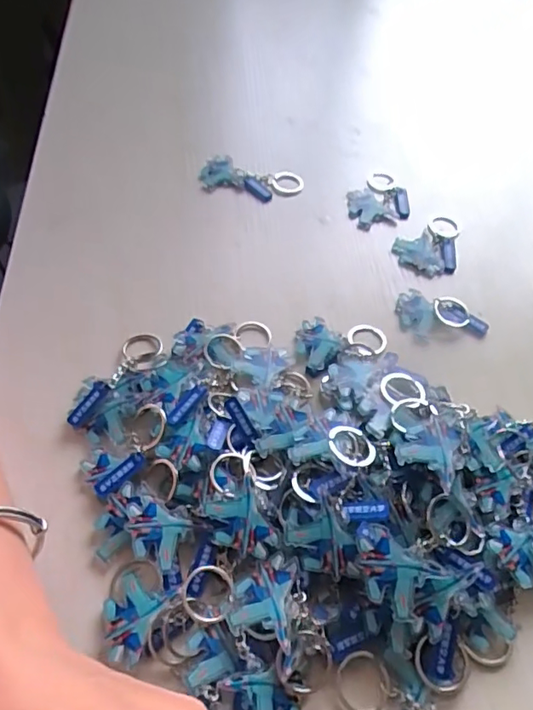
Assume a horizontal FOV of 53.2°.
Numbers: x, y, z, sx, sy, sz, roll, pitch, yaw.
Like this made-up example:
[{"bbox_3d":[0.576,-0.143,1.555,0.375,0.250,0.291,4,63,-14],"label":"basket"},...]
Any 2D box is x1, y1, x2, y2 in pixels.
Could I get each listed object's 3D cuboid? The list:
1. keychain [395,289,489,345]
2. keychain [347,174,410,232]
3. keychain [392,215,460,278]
[{"bbox_3d":[0.120,-0.028,0.364,0.060,0.010,0.036,7,55,1],"label":"keychain"},{"bbox_3d":[0.089,-0.127,0.435,0.054,0.009,0.051,-18,58,-16],"label":"keychain"},{"bbox_3d":[0.127,-0.087,0.408,0.047,0.006,0.066,27,58,14],"label":"keychain"}]

